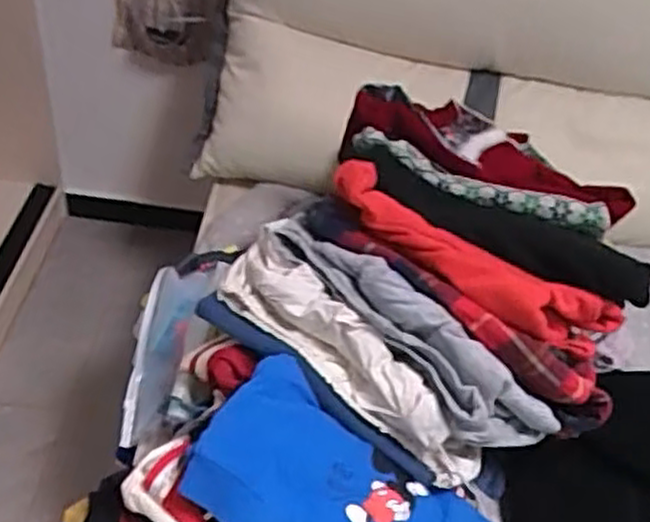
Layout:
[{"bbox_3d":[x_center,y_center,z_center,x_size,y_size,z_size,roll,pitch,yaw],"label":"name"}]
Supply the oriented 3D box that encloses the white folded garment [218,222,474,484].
[{"bbox_3d":[0.031,0.110,0.904,0.390,0.089,0.099,43,54,13],"label":"white folded garment"}]

